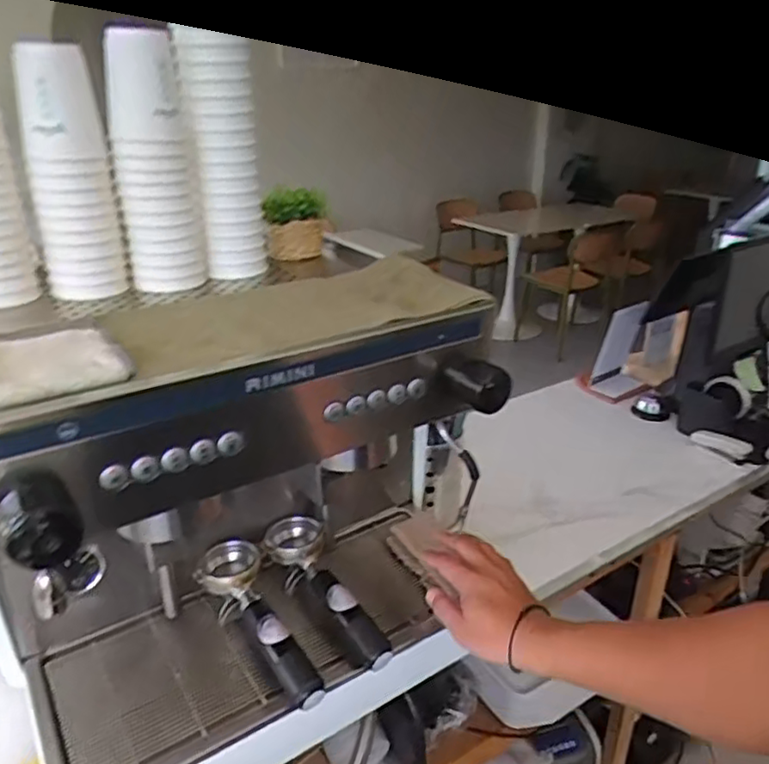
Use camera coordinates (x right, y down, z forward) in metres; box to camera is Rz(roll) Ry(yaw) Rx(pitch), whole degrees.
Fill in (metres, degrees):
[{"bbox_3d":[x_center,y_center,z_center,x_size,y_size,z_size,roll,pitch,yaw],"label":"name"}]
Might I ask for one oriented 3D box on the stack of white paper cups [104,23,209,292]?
[{"bbox_3d":[-0.266,-0.241,0.753,0.086,0.257,0.079,-9,26,-17],"label":"stack of white paper cups"}]

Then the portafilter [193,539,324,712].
[{"bbox_3d":[-0.137,0.267,0.709,0.068,0.058,0.216,-18,42,-32],"label":"portafilter"}]

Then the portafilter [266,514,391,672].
[{"bbox_3d":[-0.070,0.247,0.756,0.069,0.066,0.224,-17,43,-32],"label":"portafilter"}]

